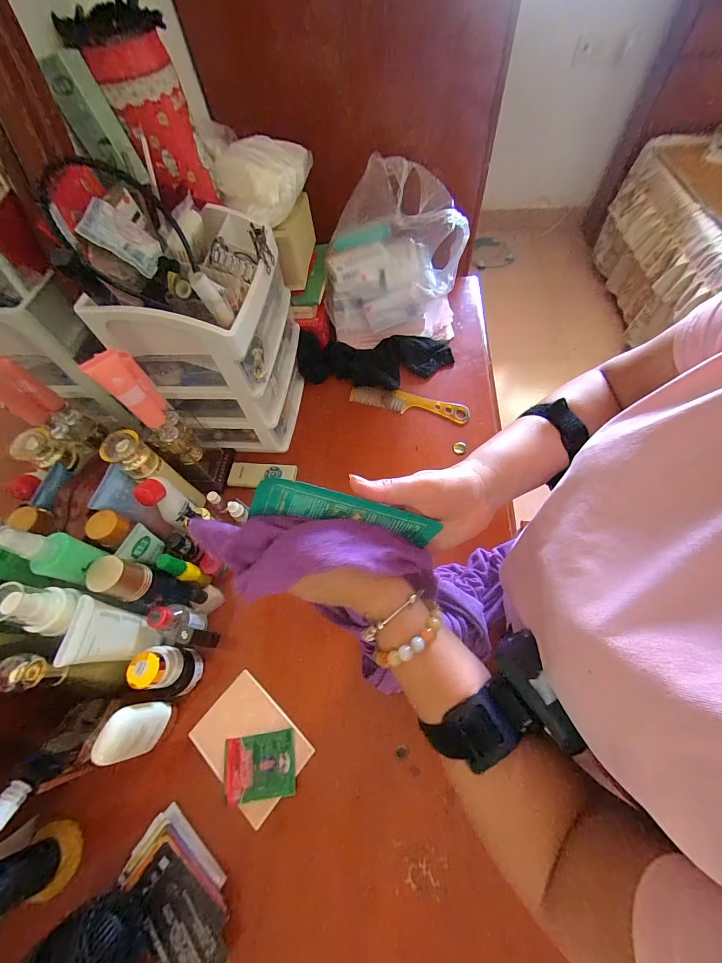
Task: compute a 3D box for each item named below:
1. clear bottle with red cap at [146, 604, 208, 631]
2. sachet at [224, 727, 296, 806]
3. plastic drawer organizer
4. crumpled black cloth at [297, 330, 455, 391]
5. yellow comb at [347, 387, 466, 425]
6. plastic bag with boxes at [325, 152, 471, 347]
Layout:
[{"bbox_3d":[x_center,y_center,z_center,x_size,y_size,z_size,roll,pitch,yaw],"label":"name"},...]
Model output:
[{"bbox_3d":[-0.219,0.164,0.414,0.037,0.071,0.030,4,62,7],"label":"clear bottle with red cap"},{"bbox_3d":[-0.112,0.311,0.377,0.078,0.008,0.057,-10,61,-1],"label":"sachet"},{"bbox_3d":[-0.205,-0.214,0.524,0.172,0.255,0.246,0,62,5],"label":"plastic drawer organizer"},{"bbox_3d":[0.027,-0.226,0.637,0.284,0.040,0.113,-7,62,0],"label":"crumpled black cloth"},{"bbox_3d":[0.084,-0.140,0.611,0.209,0.009,0.043,14,64,10],"label":"yellow comb"},{"bbox_3d":[0.062,-0.393,0.621,0.246,0.224,0.194,3,62,6],"label":"plastic bag with boxes"}]

